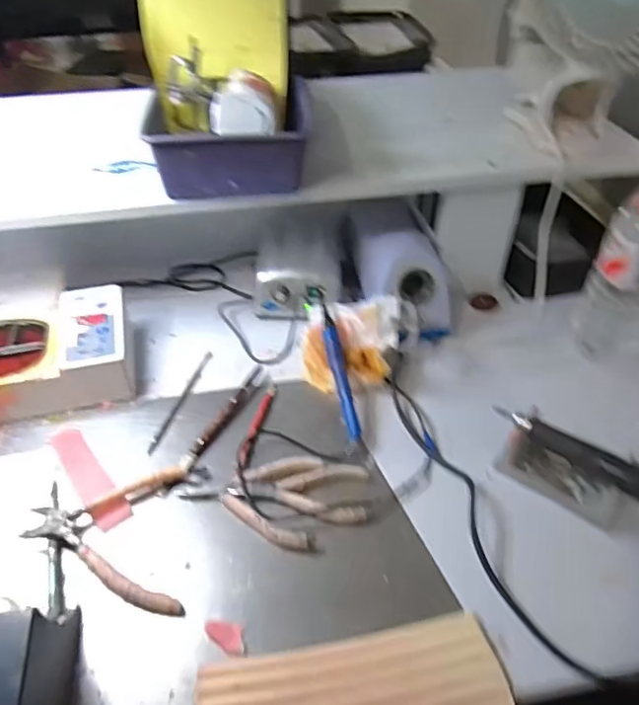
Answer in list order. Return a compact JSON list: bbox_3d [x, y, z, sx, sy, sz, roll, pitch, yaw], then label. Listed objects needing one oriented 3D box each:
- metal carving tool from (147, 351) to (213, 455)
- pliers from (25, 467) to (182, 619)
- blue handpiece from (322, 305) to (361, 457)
[{"bbox_3d":[-0.142,0.047,0.592,0.009,0.004,0.146,11,42,11],"label":"metal carving tool"},{"bbox_3d":[-0.171,0.153,0.459,0.119,0.022,0.125,-7,42,-7],"label":"pliers"},{"bbox_3d":[0.020,0.022,0.571,0.016,0.013,0.161,-7,62,-9],"label":"blue handpiece"}]

